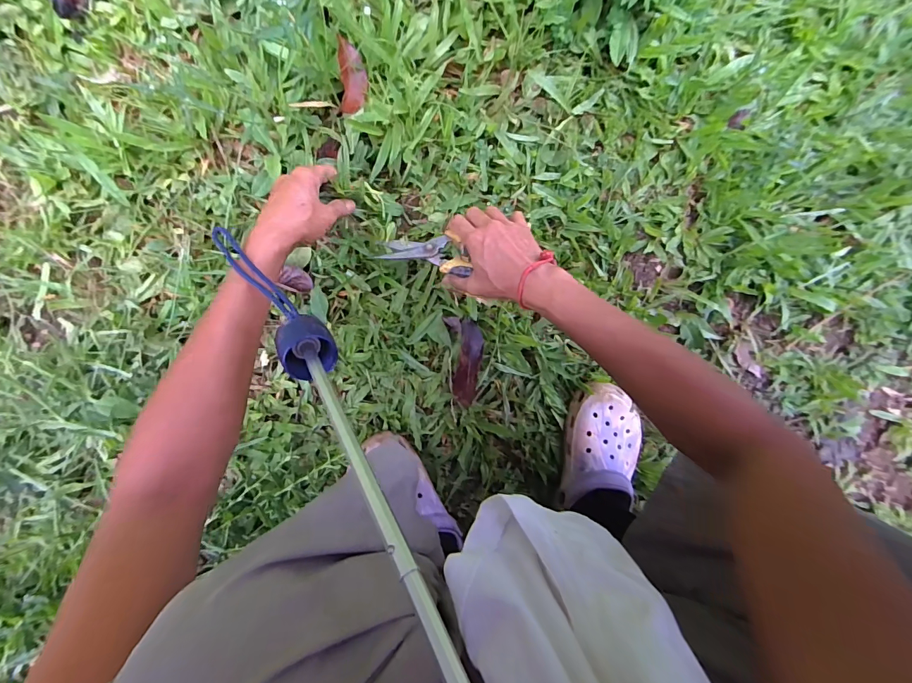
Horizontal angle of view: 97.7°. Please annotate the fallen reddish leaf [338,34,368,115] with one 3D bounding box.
[{"bbox_3d":[-0.126,-0.324,0.488,0.032,0.014,0.077,-3,113,-5],"label":"fallen reddish leaf"}]

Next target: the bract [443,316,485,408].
[{"bbox_3d":[0.014,0.025,0.521,0.043,0.030,0.116,-8,98,-4],"label":"bract"}]

